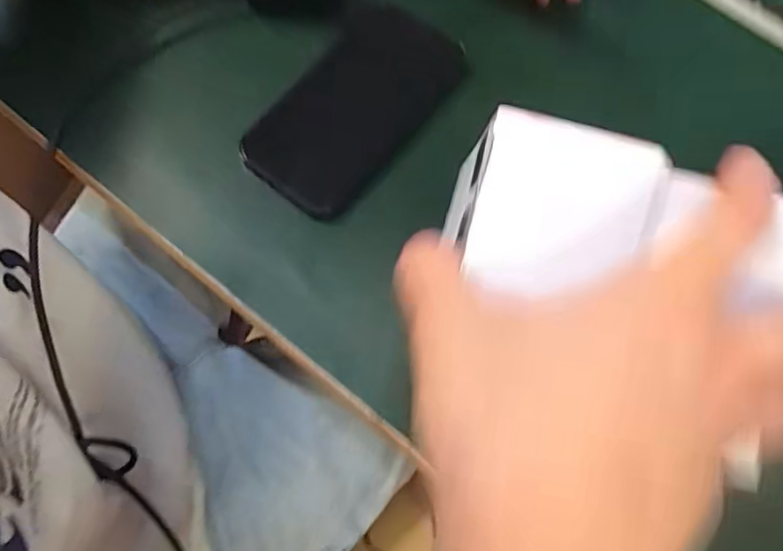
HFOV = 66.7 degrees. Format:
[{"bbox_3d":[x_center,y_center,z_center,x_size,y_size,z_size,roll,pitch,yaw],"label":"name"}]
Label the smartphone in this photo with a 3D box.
[{"bbox_3d":[-0.023,-0.115,0.407,0.085,0.012,0.160,37,76,9],"label":"smartphone"}]

